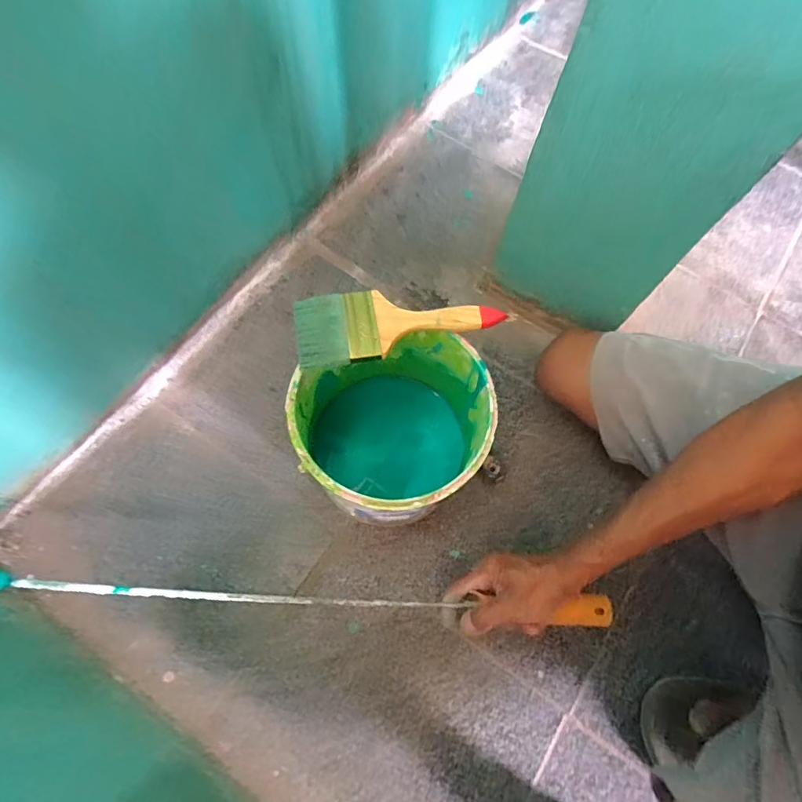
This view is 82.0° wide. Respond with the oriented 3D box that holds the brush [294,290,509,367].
[{"bbox_3d":[-0.001,-0.072,0.416,0.182,0.011,0.062,-7,70,-5],"label":"brush"}]

